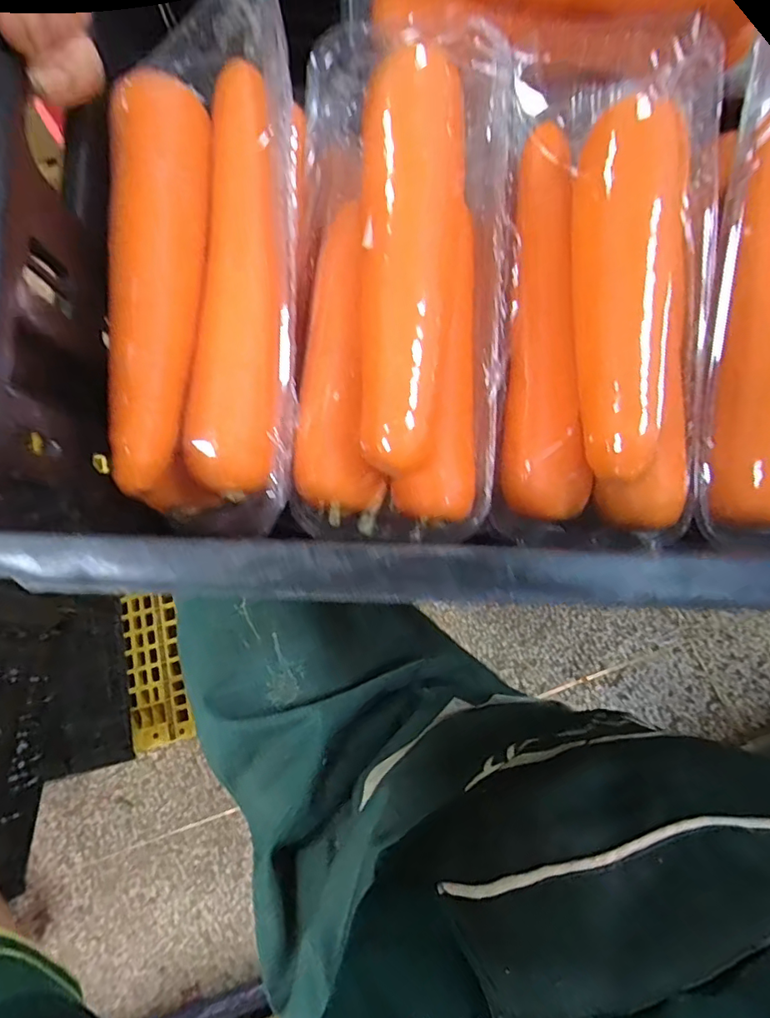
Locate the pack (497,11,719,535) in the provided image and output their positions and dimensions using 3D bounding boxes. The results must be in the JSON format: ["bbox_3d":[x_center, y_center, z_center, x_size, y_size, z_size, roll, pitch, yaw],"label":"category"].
[{"bbox_3d":[0.103,-0.095,0.224,0.094,0.045,0.212,5,94,3],"label":"pack"}]

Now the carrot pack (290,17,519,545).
[{"bbox_3d":[0.012,-0.098,0.219,0.092,0.052,0.225,5,93,3],"label":"carrot pack"}]

